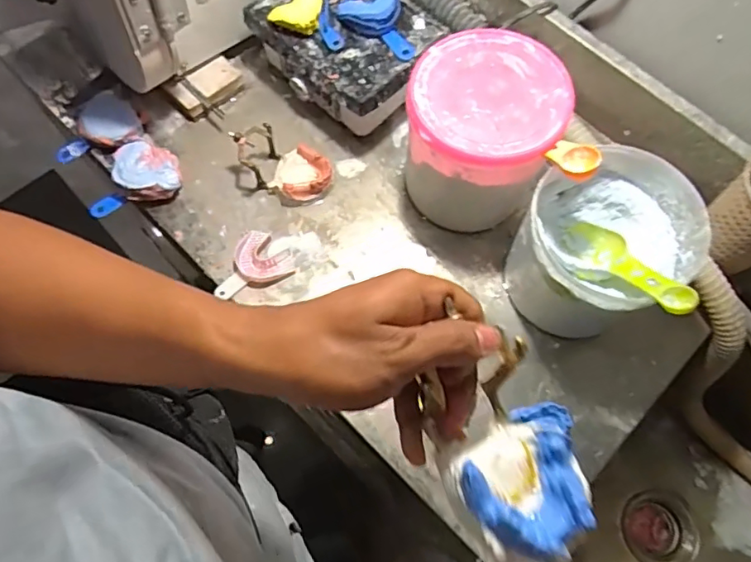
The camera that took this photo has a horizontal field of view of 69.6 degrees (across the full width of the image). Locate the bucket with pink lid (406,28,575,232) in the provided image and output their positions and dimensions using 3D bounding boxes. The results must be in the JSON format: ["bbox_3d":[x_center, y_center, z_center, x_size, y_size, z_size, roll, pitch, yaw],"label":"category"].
[{"bbox_3d":[0.113,-0.155,0.612,0.150,0.179,0.152,1,69,-2],"label":"bucket with pink lid"}]

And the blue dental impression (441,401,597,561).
[{"bbox_3d":[0.080,0.109,0.291,0.077,0.032,0.070,-18,71,-9],"label":"blue dental impression"}]

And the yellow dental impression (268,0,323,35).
[{"bbox_3d":[-0.094,-0.330,0.656,0.058,0.029,0.055,1,69,-2],"label":"yellow dental impression"}]

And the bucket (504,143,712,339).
[{"bbox_3d":[0.226,-0.034,0.575,0.158,0.153,0.147,1,69,-2],"label":"bucket"}]

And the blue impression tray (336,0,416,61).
[{"bbox_3d":[0.001,-0.311,0.650,0.076,0.032,0.099,-15,70,-8],"label":"blue impression tray"}]

